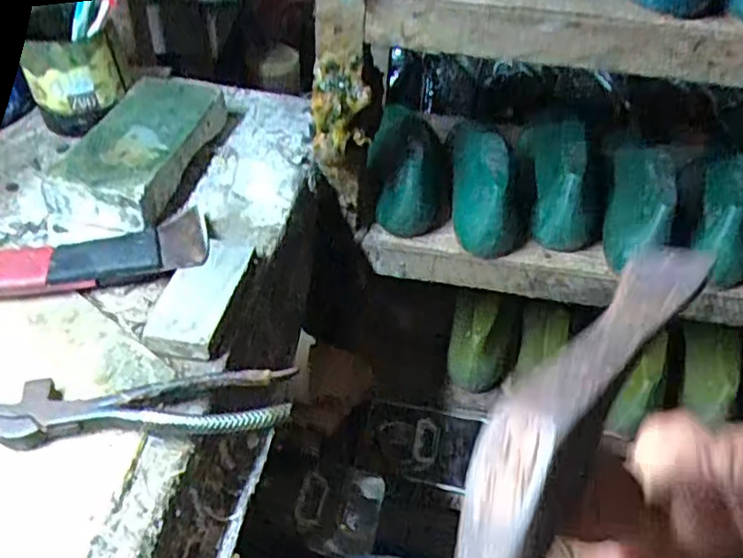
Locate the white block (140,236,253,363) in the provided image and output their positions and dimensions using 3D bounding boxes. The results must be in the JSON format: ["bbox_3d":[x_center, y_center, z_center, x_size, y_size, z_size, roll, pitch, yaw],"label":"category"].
[{"bbox_3d":[-0.125,0.009,0.484,0.050,0.022,0.113,10,45,5],"label":"white block"}]

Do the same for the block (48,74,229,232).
[{"bbox_3d":[-0.206,-0.124,0.601,0.098,0.041,0.202,9,44,4],"label":"block"}]

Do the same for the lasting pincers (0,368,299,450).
[{"bbox_3d":[-0.145,0.079,0.406,0.186,0.022,0.043,0,45,-5],"label":"lasting pincers"}]

